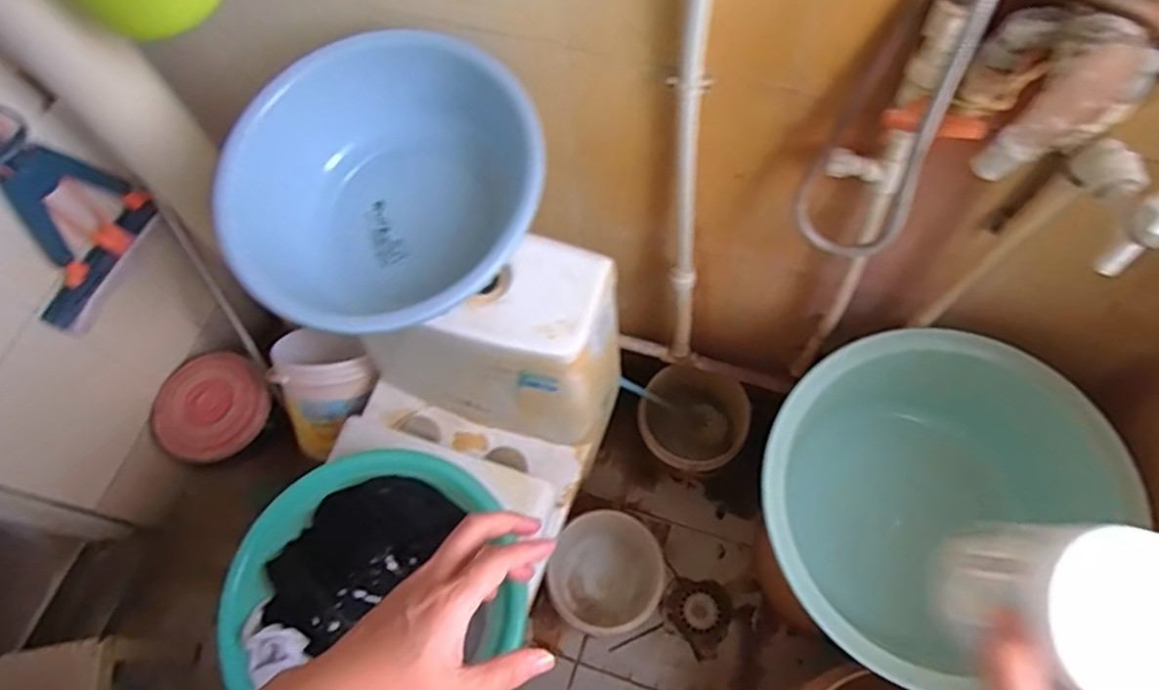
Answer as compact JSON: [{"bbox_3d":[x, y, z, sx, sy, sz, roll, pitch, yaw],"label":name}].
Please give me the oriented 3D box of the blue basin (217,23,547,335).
[{"bbox_3d":[-0.213,-0.168,0.769,0.329,0.153,0.345,-1,62,2],"label":"blue basin"}]

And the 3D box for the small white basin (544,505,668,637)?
[{"bbox_3d":[0.049,0.421,1.270,0.204,0.162,0.217,-1,62,2],"label":"small white basin"}]

